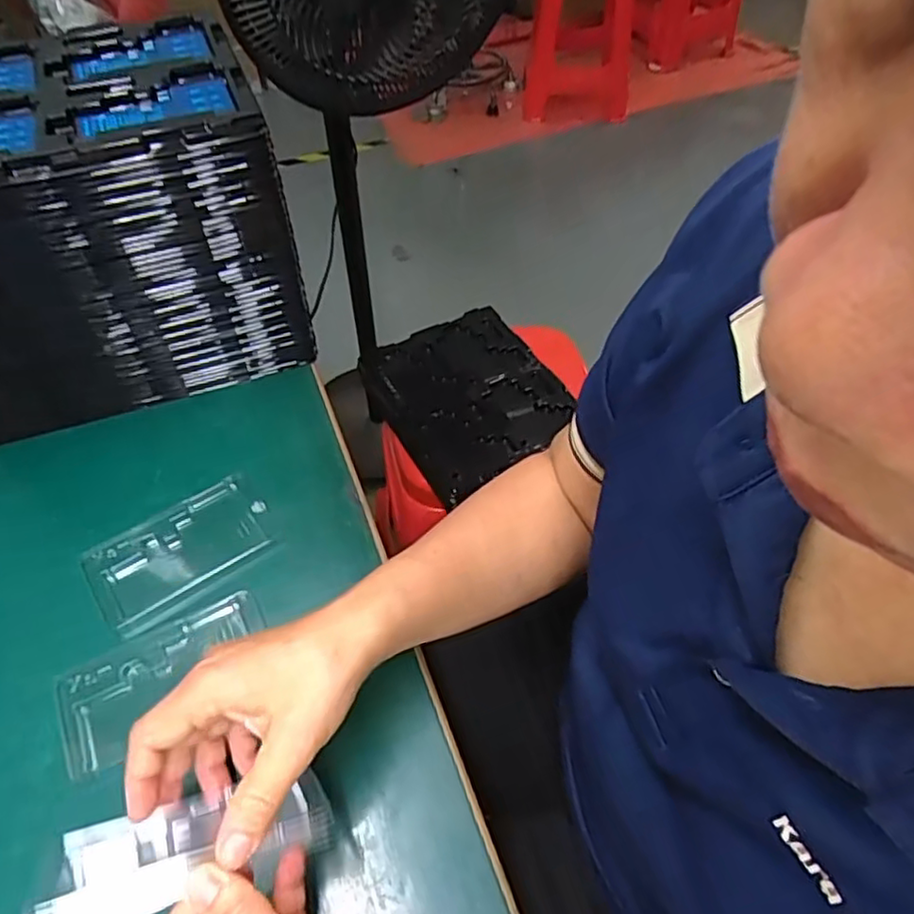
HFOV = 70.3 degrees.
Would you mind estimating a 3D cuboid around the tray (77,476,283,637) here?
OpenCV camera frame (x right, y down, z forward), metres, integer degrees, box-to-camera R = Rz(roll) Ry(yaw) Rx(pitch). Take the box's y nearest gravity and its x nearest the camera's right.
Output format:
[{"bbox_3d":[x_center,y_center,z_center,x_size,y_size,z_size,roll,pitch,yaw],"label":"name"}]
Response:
[{"bbox_3d":[-0.198,0.070,0.471,0.124,0.018,0.077,-30,57,-20],"label":"tray"}]

